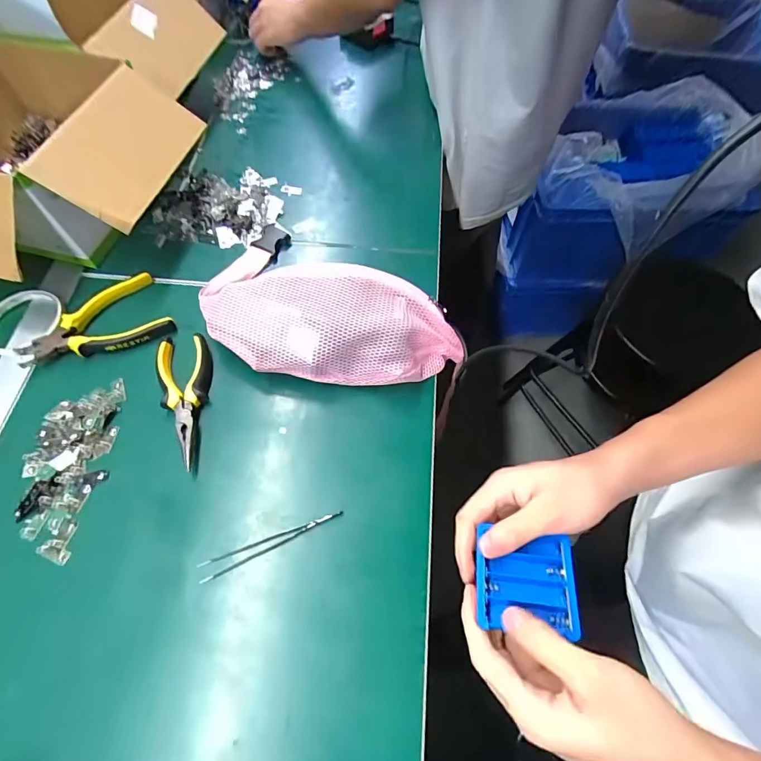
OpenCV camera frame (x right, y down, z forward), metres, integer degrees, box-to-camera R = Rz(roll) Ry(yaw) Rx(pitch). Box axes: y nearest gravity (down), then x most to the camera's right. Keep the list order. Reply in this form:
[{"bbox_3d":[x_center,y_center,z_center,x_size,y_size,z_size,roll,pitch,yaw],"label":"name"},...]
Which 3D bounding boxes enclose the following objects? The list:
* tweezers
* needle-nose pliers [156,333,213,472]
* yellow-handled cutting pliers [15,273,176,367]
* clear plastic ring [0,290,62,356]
[{"bbox_3d":[-0.100,0.150,0.392,0.134,0.004,0.016,-19,66,-12],"label":"tweezers"},{"bbox_3d":[-0.202,0.014,0.452,0.055,0.019,0.153,-16,66,-11],"label":"needle-nose pliers"},{"bbox_3d":[-0.325,-0.068,0.484,0.155,0.016,0.091,-22,67,-13],"label":"yellow-handled cutting pliers"},{"bbox_3d":[-0.415,-0.072,0.489,0.084,0.018,0.098,-35,70,-18],"label":"clear plastic ring"}]

